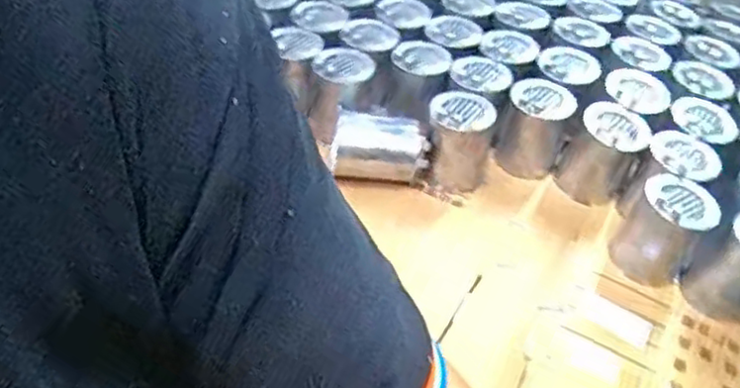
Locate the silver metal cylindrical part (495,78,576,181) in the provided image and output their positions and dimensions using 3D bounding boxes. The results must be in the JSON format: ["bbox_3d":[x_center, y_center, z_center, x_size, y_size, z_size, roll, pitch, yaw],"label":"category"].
[{"bbox_3d":[0.238,-0.094,0.970,0.084,0.125,0.082,3,44,-3],"label":"silver metal cylindrical part"}]

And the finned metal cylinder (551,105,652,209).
[{"bbox_3d":[0.322,-0.055,0.943,0.098,0.114,0.088,22,46,16],"label":"finned metal cylinder"}]

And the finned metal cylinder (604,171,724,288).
[{"bbox_3d":[0.366,0.043,0.841,0.091,0.113,0.100,36,52,27],"label":"finned metal cylinder"}]

